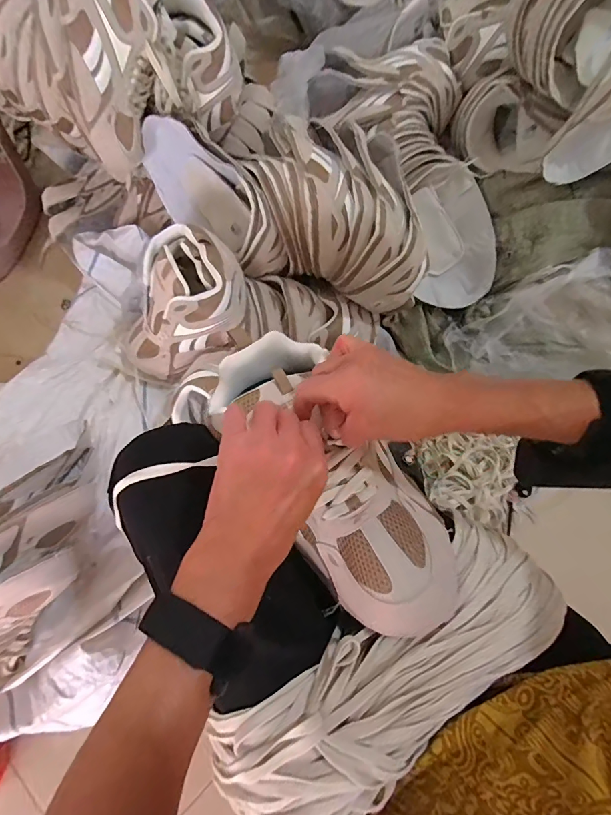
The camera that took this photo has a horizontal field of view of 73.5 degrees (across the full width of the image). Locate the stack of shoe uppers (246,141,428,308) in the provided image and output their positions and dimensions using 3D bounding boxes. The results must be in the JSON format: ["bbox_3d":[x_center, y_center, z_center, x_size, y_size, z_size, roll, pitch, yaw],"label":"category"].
[{"bbox_3d":[0.048,-0.264,0.613,0.280,0.151,0.131,34,79,10],"label":"stack of shoe uppers"}]

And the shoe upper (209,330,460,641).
[{"bbox_3d":[0.023,0.052,0.342,0.111,0.062,0.270,-32,72,-6],"label":"shoe upper"}]

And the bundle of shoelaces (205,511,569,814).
[{"bbox_3d":[0.072,0.207,0.306,0.288,0.052,0.111,-36,77,-7],"label":"bundle of shoelaces"}]

